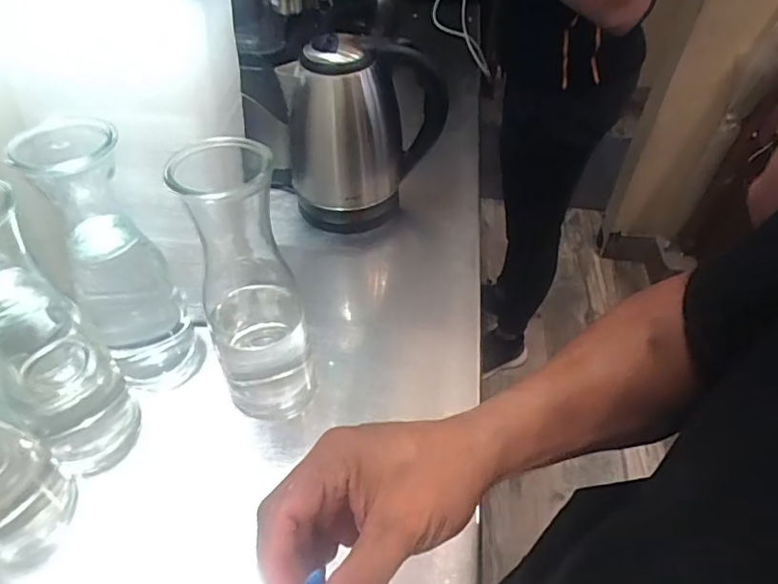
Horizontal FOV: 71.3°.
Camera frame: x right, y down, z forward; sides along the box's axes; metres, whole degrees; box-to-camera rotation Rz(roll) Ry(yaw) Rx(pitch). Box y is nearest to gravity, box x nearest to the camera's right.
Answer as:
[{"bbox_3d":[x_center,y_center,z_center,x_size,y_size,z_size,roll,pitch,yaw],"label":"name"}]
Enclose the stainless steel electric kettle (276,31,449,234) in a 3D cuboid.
[{"bbox_3d":[-0.037,-0.222,0.767,0.210,0.257,0.128,-35,56,-29],"label":"stainless steel electric kettle"}]

